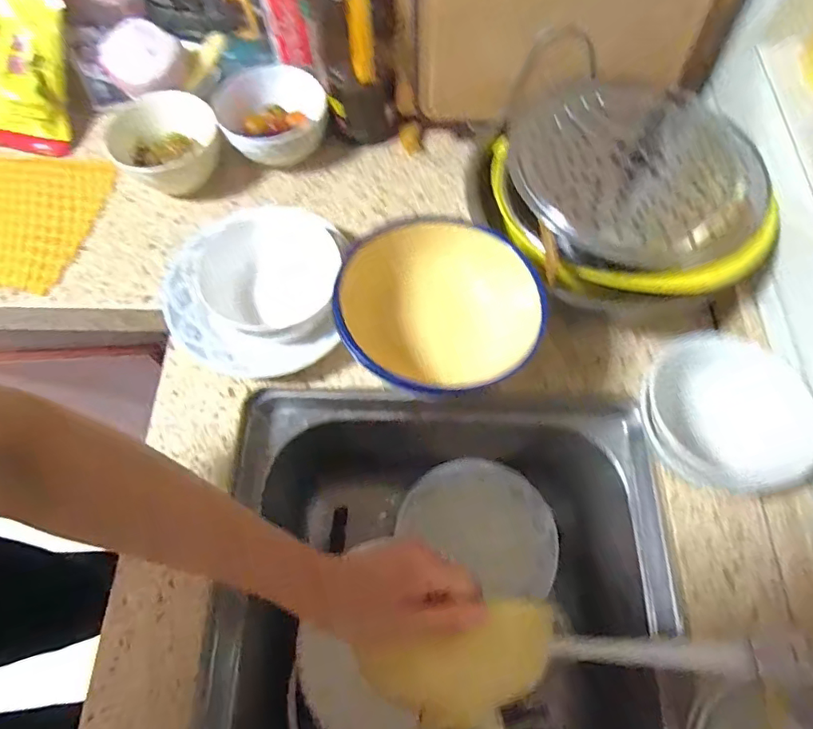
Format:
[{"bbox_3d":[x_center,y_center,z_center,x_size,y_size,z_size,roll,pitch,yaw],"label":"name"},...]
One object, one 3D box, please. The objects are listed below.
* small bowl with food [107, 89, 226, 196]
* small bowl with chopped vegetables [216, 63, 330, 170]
[{"bbox_3d":[-0.292,-0.271,0.641,0.120,0.069,0.147,-34,69,-14],"label":"small bowl with food"},{"bbox_3d":[-0.165,-0.314,0.663,0.123,0.069,0.139,-16,66,-7],"label":"small bowl with chopped vegetables"}]

